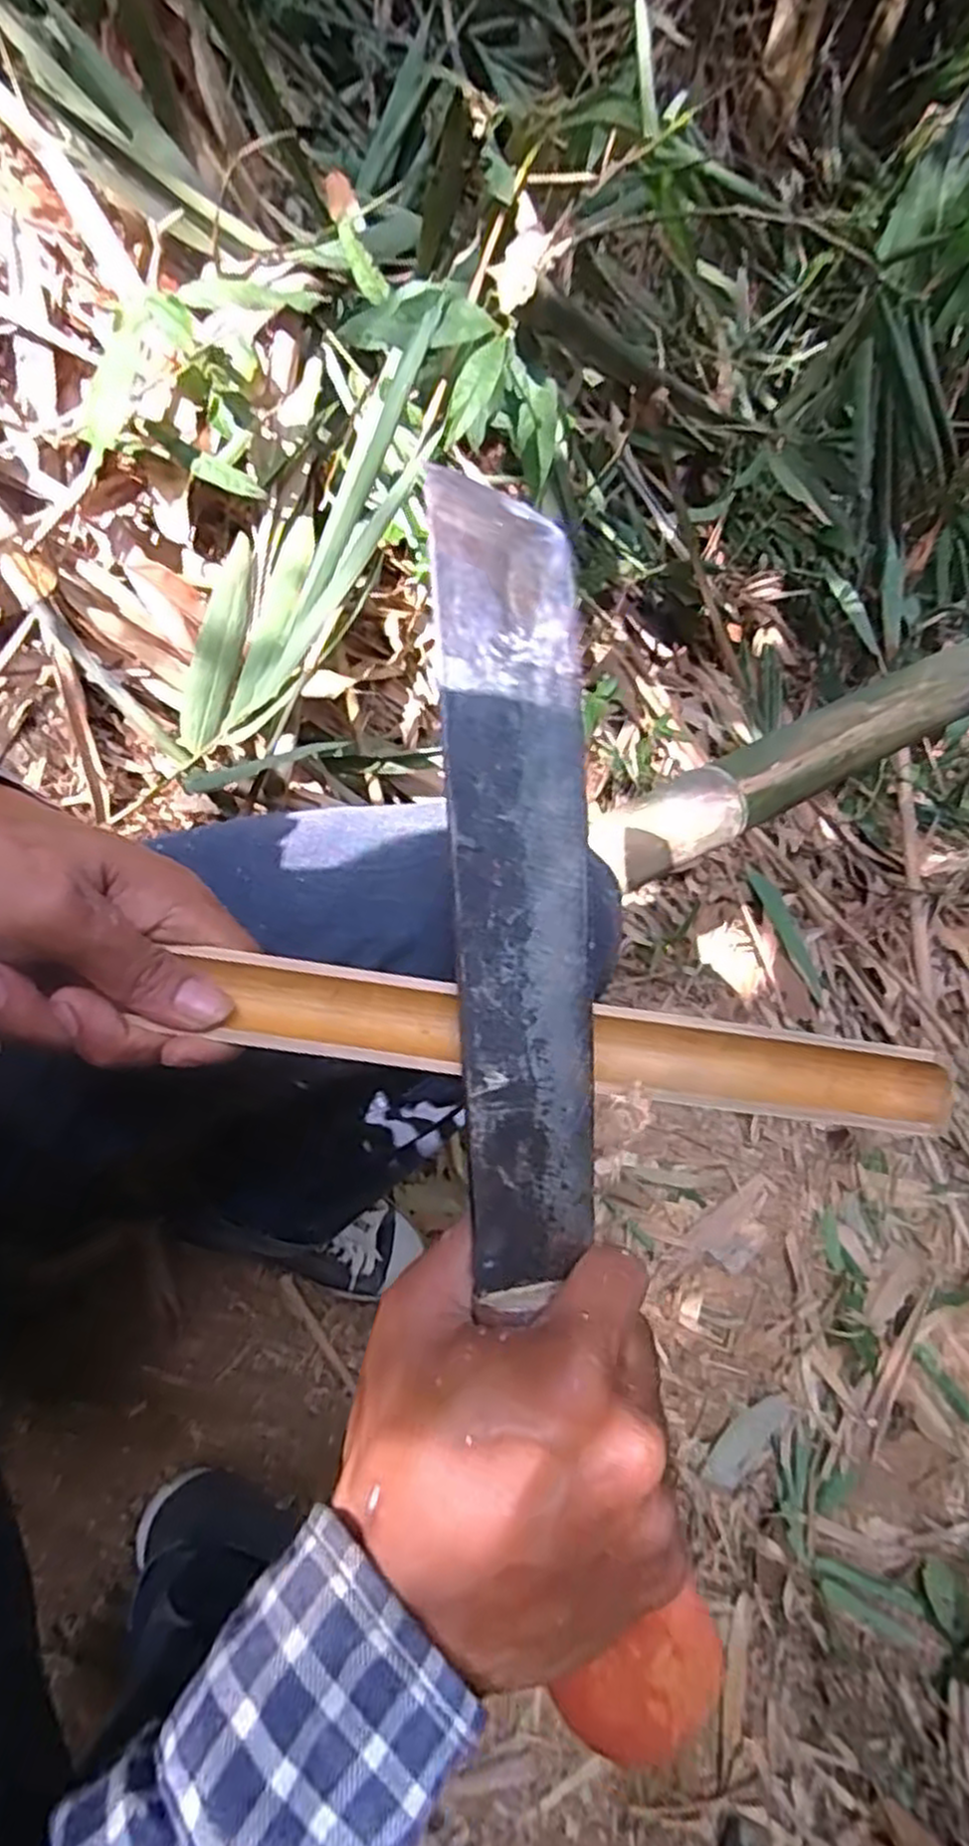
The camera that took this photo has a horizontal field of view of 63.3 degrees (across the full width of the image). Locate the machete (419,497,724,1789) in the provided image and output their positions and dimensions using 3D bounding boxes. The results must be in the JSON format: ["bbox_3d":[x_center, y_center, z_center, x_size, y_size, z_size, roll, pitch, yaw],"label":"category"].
[{"bbox_3d":[0.022,0.057,0.242,0.055,0.018,0.379,-6,90,-2],"label":"machete"}]

